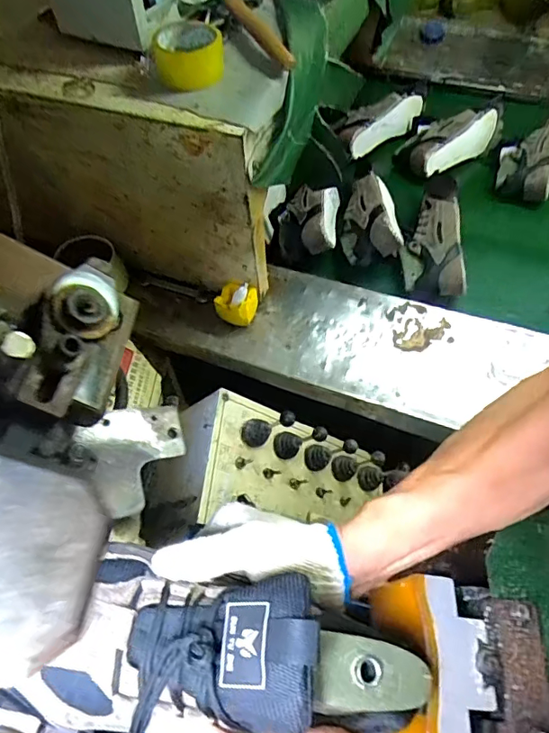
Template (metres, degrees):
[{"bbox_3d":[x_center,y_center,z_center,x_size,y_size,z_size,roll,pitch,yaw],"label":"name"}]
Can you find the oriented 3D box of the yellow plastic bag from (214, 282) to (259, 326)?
[{"bbox_3d":[-0.066,-0.116,0.909,0.070,0.067,0.068,21,61,14],"label":"yellow plastic bag"}]

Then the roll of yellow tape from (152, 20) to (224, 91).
[{"bbox_3d":[-0.124,-0.451,0.731,0.097,0.054,0.097,-1,58,2],"label":"roll of yellow tape"}]

